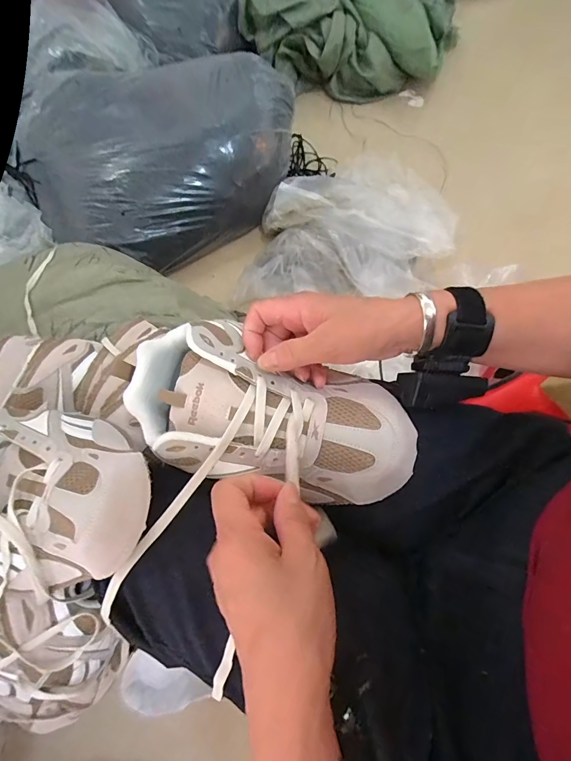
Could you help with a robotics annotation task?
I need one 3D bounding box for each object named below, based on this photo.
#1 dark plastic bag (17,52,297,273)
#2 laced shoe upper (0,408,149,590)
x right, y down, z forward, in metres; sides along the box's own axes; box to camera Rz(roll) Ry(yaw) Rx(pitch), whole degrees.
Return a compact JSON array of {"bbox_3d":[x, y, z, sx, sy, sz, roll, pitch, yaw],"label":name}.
[{"bbox_3d":[-0.251,-0.483,0.794,0.540,0.182,0.382,-33,75,-13],"label":"dark plastic bag"},{"bbox_3d":[-0.196,0.096,0.323,0.203,0.085,0.147,7,59,19],"label":"laced shoe upper"}]

